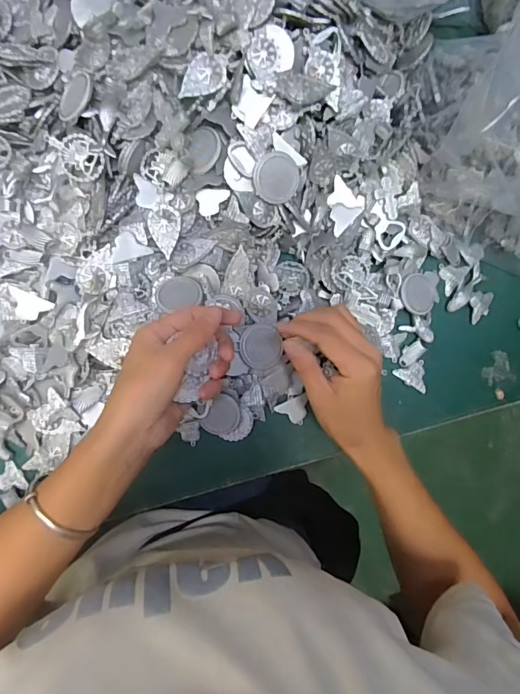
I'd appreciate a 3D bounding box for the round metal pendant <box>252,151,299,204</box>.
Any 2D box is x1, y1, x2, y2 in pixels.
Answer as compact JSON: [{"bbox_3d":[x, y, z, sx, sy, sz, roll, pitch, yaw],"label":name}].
[{"bbox_3d":[0.014,-0.142,0.367,0.039,0.004,0.040,-5,108,-16],"label":"round metal pendant"}]

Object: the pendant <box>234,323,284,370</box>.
[{"bbox_3d":[0.001,0.000,0.395,0.039,0.006,0.042,-6,106,-20],"label":"pendant"}]

